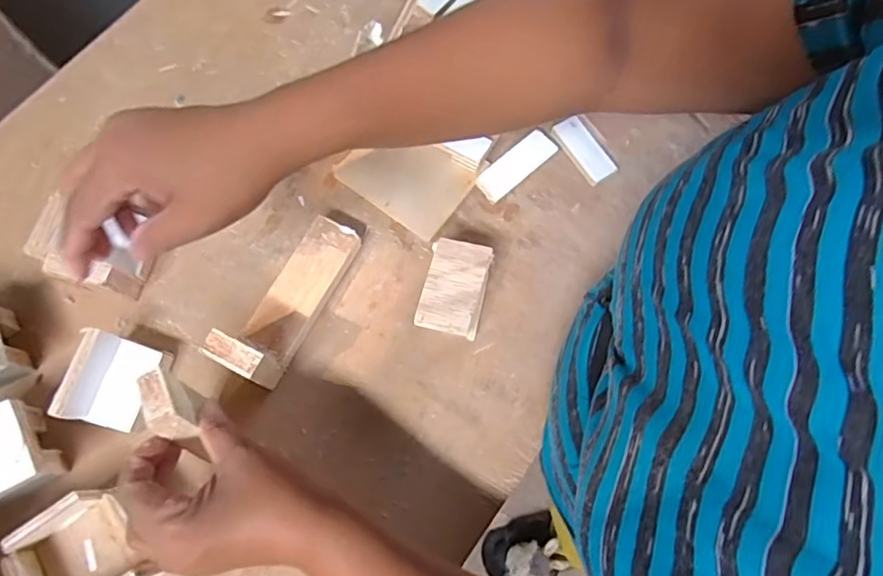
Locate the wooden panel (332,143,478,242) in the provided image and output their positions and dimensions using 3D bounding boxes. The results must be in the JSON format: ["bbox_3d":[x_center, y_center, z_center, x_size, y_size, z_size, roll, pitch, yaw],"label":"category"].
[{"bbox_3d":[-0.030,-0.098,0.497,0.099,0.011,0.076,34,75,8],"label":"wooden panel"}]

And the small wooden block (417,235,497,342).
[{"bbox_3d":[0.010,0.002,0.456,0.046,0.036,0.069,13,73,2],"label":"small wooden block"}]

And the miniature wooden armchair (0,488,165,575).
[{"bbox_3d":[-0.238,0.183,0.387,0.073,0.047,0.077,-36,78,-12],"label":"miniature wooden armchair"}]

